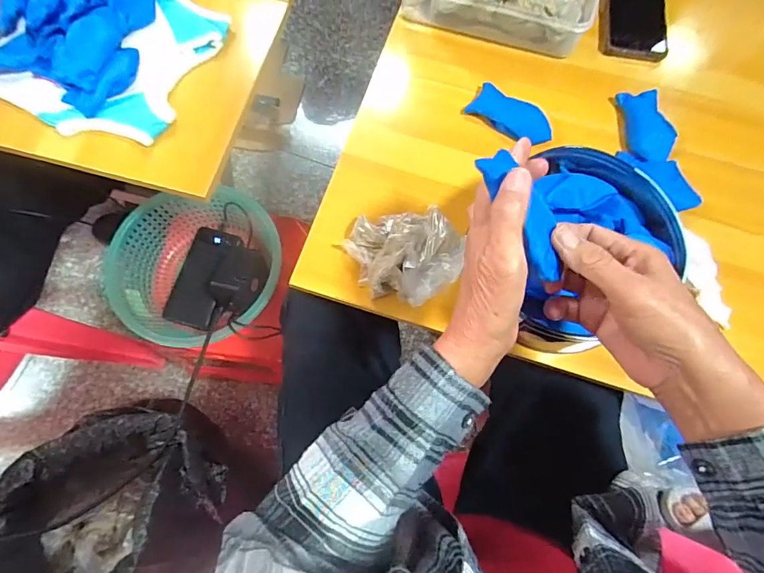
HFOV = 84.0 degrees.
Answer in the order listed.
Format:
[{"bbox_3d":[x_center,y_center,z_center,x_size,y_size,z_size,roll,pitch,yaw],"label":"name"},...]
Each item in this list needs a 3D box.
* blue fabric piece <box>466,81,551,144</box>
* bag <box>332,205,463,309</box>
[{"bbox_3d":[0.152,-0.199,0.495,0.098,0.011,0.052,36,78,8],"label":"blue fabric piece"},{"bbox_3d":[0.020,-0.032,0.434,0.117,0.042,0.098,-11,76,-4],"label":"bag"}]

